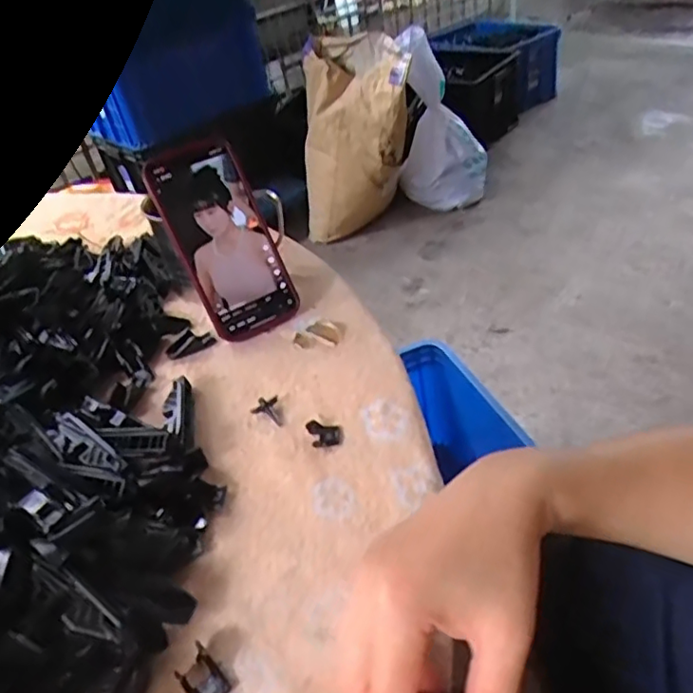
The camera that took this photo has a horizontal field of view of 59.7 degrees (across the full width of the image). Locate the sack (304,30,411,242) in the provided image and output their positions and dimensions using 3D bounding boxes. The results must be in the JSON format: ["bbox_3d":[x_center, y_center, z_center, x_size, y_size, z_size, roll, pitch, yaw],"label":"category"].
[{"bbox_3d":[0.016,-0.546,1.636,0.168,0.630,0.280,-22,60,-25],"label":"sack"}]

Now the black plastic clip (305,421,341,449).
[{"bbox_3d":[-0.016,0.058,0.416,0.022,0.006,0.025,-7,35,-5],"label":"black plastic clip"}]

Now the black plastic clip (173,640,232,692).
[{"bbox_3d":[-0.071,0.162,0.296,0.018,0.010,0.026,-31,44,-34],"label":"black plastic clip"}]

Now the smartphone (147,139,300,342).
[{"bbox_3d":[-0.100,-0.085,0.496,0.075,0.156,0.008,-27,12,-15],"label":"smartphone"}]

